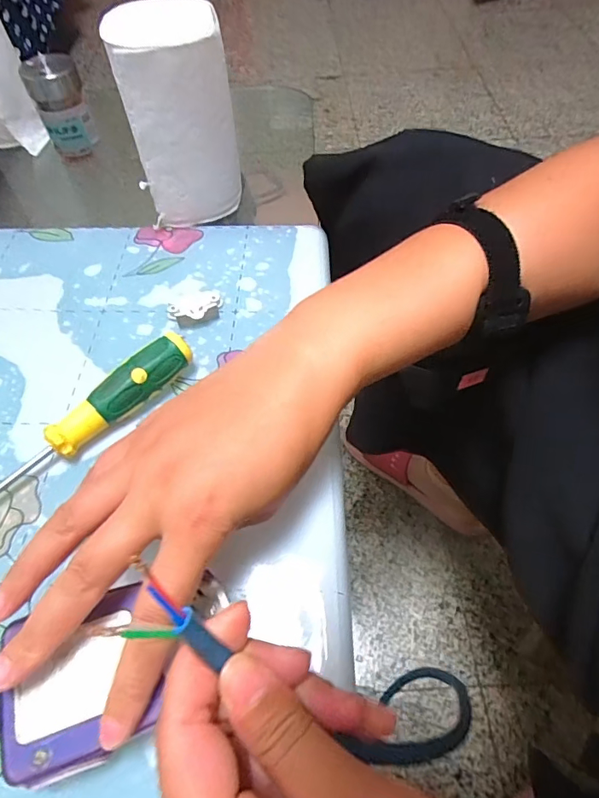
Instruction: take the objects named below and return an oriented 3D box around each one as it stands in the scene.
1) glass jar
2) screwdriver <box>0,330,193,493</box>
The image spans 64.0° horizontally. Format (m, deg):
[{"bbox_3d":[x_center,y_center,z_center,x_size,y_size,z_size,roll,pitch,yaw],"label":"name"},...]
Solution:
[{"bbox_3d":[-0.213,-0.262,0.433,0.044,0.073,0.038,-23,59,-13],"label":"glass jar"},{"bbox_3d":[-0.132,0.019,0.283,0.027,0.028,0.165,39,66,23],"label":"screwdriver"}]

